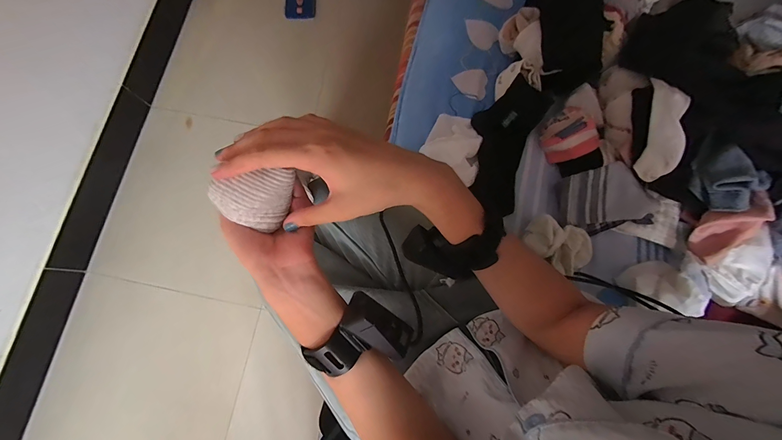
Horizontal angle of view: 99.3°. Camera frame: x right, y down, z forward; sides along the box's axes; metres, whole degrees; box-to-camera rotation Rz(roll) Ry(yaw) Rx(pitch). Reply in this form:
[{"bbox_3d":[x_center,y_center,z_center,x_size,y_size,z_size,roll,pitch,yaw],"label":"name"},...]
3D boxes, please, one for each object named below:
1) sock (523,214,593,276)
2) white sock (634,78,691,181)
[{"bbox_3d":[0.253,0.032,0.492,0.100,0.039,0.074,38,81,9],"label":"sock"},{"bbox_3d":[0.368,-0.122,0.450,0.034,0.043,0.132,2,100,2],"label":"white sock"}]

